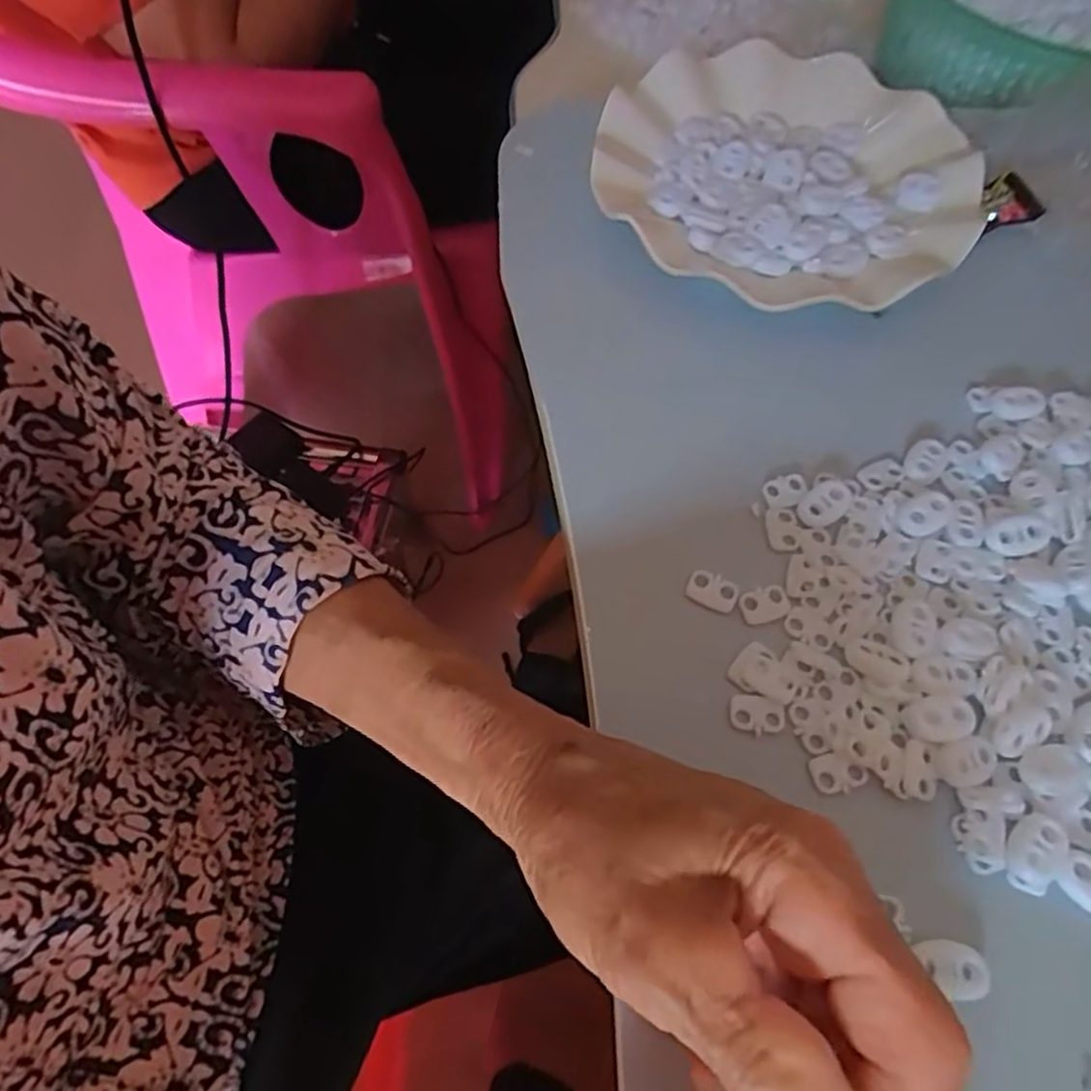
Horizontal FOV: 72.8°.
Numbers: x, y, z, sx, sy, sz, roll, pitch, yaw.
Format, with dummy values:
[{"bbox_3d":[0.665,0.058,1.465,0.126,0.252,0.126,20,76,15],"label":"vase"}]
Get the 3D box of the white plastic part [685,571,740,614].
[{"bbox_3d":[0.061,0.017,0.272,0.018,0.004,0.012,23,63,12],"label":"white plastic part"}]

